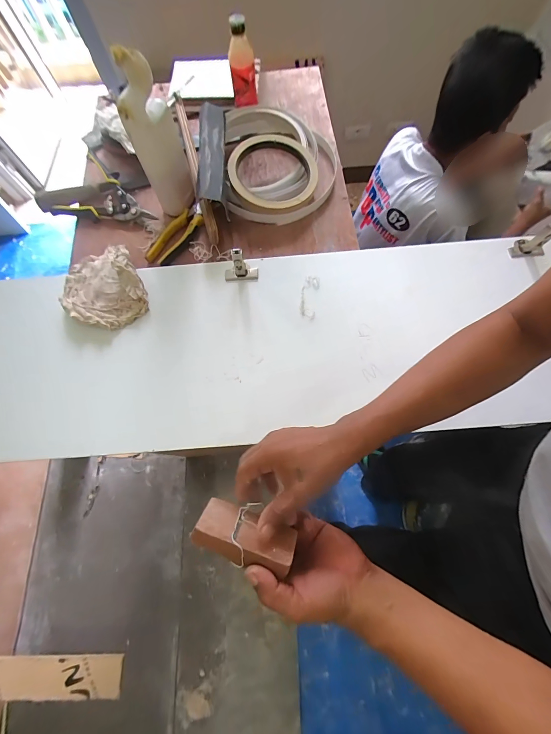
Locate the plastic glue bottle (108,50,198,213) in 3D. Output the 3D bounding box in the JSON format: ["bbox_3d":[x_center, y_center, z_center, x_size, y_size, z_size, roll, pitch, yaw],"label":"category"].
[{"bbox_3d":[-0.220,-0.412,0.559,0.085,0.240,0.069,-15,72,-1],"label":"plastic glue bottle"}]

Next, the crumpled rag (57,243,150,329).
[{"bbox_3d":[-0.332,-0.154,0.575,0.144,0.054,0.189,-28,72,-6],"label":"crumpled rag"}]

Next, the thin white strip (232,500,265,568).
[{"bbox_3d":[-0.031,0.175,0.326,0.026,0.026,0.063,10,42,3],"label":"thin white strip"}]

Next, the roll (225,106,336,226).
[{"bbox_3d":[0.007,-0.460,0.665,0.254,0.050,0.296,-5,70,-2],"label":"roll"}]

